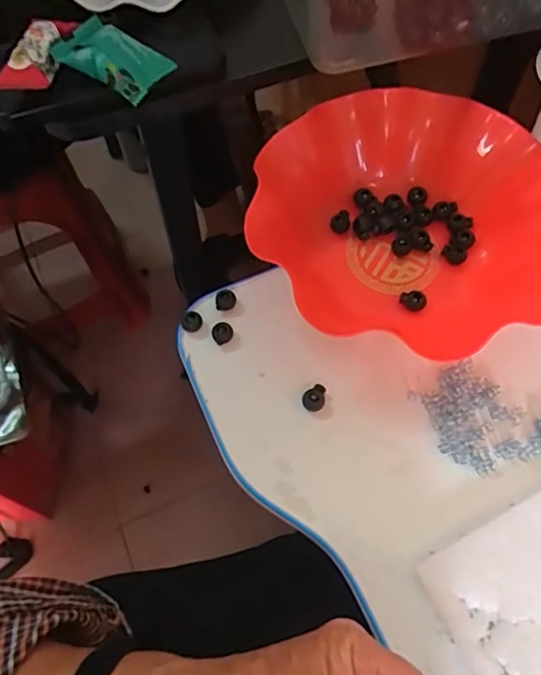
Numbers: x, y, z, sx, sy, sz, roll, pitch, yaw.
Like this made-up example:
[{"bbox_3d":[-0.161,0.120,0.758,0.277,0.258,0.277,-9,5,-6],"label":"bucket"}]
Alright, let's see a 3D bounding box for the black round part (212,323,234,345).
[{"bbox_3d":[-0.036,-0.003,0.417,0.012,0.015,0.016,30,68,15],"label":"black round part"}]

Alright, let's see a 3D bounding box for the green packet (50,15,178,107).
[{"bbox_3d":[-0.107,-0.192,0.380,0.069,0.018,0.046,31,68,16],"label":"green packet"}]

